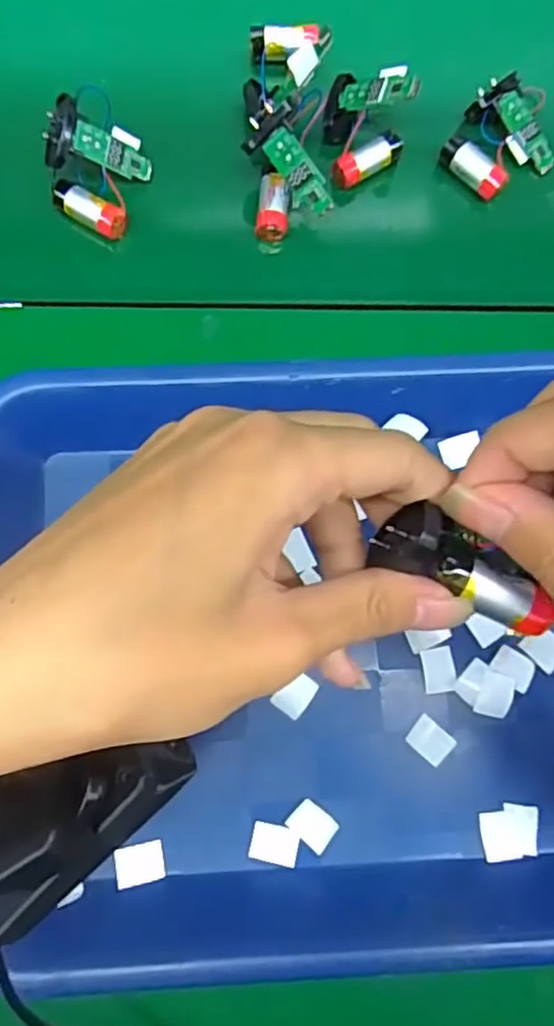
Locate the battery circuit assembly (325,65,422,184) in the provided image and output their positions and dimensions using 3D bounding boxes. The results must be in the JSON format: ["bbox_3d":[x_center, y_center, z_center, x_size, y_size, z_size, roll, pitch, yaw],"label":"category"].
[{"bbox_3d":[0.045,-0.201,0.341,0.043,0.034,0.051,15,78,-1],"label":"battery circuit assembly"}]

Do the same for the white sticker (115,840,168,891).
[{"bbox_3d":[-0.059,0.153,0.291,0.021,0.004,0.016,-8,75,-11],"label":"white sticker"}]

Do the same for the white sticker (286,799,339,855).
[{"bbox_3d":[0.016,0.138,0.294,0.019,0.004,0.016,39,79,3],"label":"white sticker"}]

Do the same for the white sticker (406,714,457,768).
[{"bbox_3d":[0.069,0.103,0.302,0.019,0.004,0.016,41,80,-1],"label":"white sticker"}]

